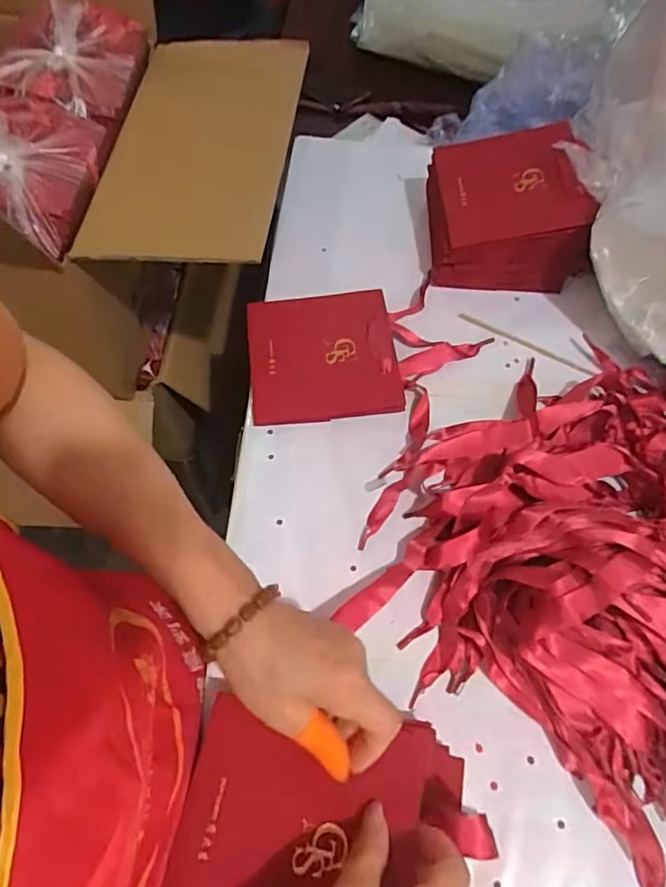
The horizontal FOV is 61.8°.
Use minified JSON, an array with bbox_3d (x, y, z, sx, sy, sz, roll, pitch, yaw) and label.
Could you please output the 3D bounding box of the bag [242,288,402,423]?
[{"bbox_3d":[-0.010,-0.086,0.537,0.137,0.022,0.137,-5,62,-4],"label":"bag"}]

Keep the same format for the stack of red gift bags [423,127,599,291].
[{"bbox_3d":[0.180,-0.246,0.585,0.157,0.098,0.138,5,62,1],"label":"stack of red gift bags"}]

